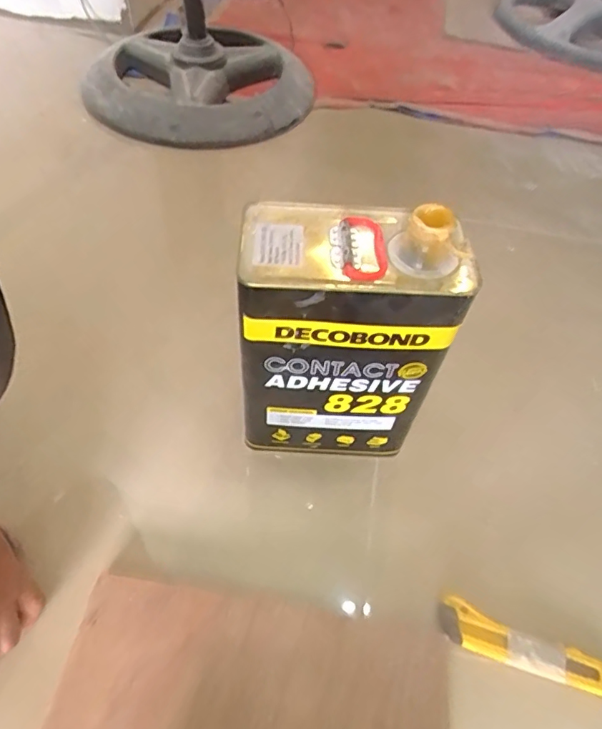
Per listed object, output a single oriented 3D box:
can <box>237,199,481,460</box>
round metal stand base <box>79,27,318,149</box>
[{"bbox_3d":[0.031,-0.012,0.449,0.160,0.259,0.094,2,52,-3],"label":"can"},{"bbox_3d":[-0.175,-0.513,0.903,0.354,0.094,0.332,2,54,-2],"label":"round metal stand base"}]

